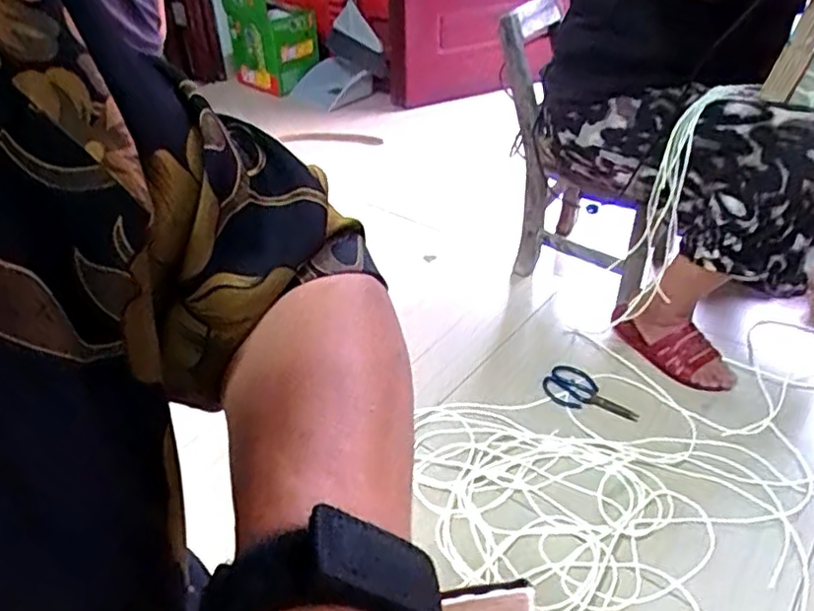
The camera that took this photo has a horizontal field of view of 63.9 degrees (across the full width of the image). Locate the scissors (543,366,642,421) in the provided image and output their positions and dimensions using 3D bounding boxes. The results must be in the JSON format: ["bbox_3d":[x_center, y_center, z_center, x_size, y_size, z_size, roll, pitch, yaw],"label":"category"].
[{"bbox_3d":[0.333,0.161,1.184,0.172,0.013,0.085,20,42,25],"label":"scissors"}]

